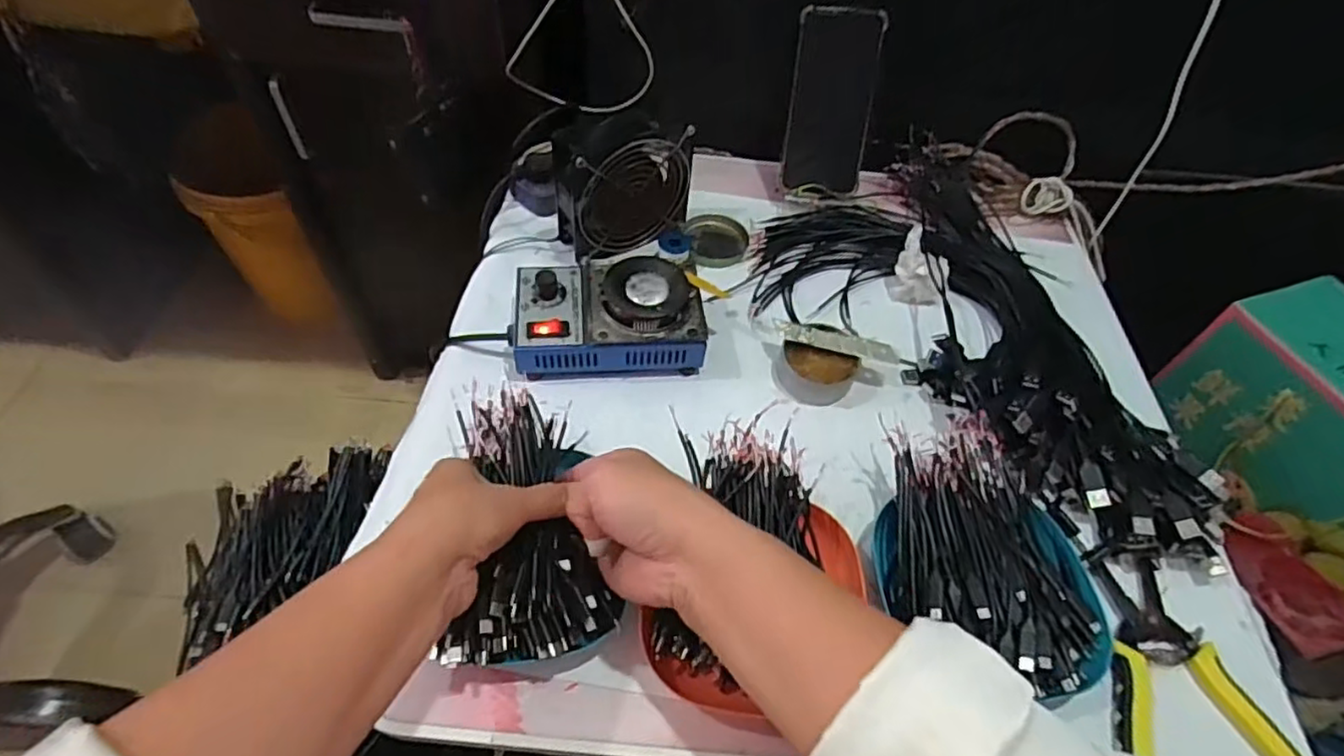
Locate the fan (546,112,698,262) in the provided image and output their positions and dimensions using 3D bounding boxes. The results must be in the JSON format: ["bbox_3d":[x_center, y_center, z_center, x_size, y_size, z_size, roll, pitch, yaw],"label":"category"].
[{"bbox_3d":[-0.042,-0.175,0.606,0.125,0.108,0.063,-12,56,-14],"label":"fan"}]

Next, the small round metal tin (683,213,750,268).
[{"bbox_3d":[0.045,-0.137,0.661,0.057,0.017,0.059,2,54,-3],"label":"small round metal tin"}]

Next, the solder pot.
[{"bbox_3d":[-0.052,-0.051,0.551,0.149,0.061,0.093,-3,54,-7],"label":"solder pot"}]

